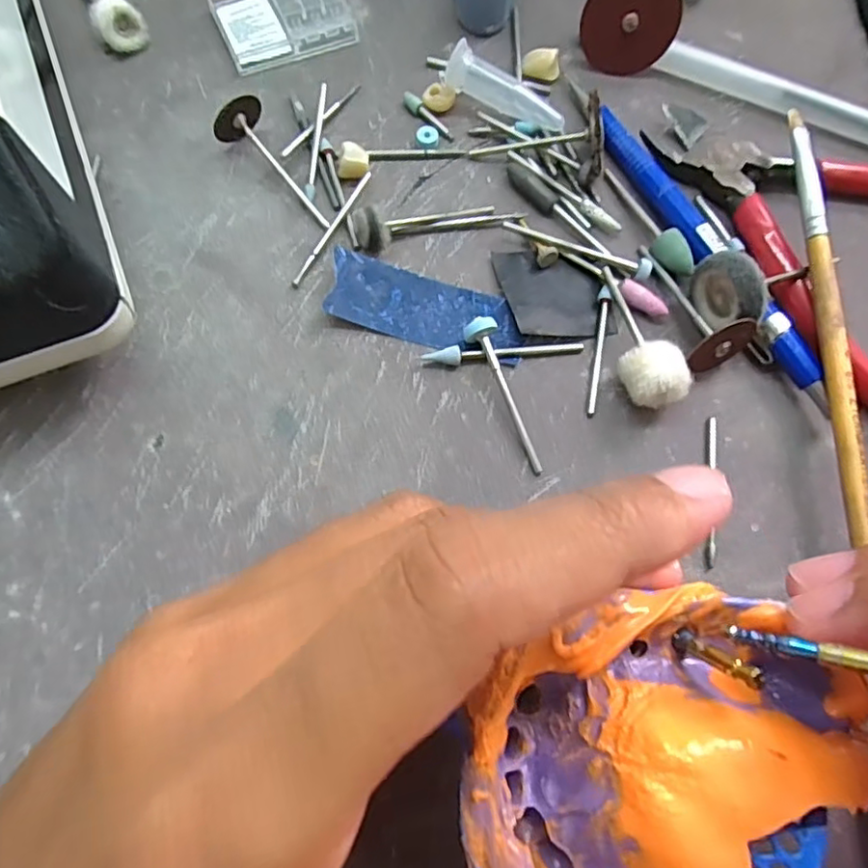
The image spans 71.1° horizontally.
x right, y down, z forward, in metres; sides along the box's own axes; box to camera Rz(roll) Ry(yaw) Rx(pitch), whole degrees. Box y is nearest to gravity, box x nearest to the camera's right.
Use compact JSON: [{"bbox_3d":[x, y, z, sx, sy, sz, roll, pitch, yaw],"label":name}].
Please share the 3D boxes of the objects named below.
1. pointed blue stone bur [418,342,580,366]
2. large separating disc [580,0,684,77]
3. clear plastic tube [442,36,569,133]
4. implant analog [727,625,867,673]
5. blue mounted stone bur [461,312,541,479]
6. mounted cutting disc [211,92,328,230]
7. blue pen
[{"bbox_3d":[0.021,-0.024,0.178,0.047,0.005,0.004,-7,72,-5],"label":"pointed blue stone bur"},{"bbox_3d":[0.066,-0.137,0.203,0.031,0.031,0.004,-27,40,29],"label":"large separating disc"},{"bbox_3d":[0.023,-0.111,0.199,0.042,0.010,0.012,26,71,-11],"label":"clear plastic tube"},{"bbox_3d":[0.059,0.033,0.094,0.024,0.004,0.004,2,66,40],"label":"implant analog"},{"bbox_3d":[0.022,-0.012,0.172,0.010,0.008,0.047,-22,74,-9],"label":"blue mounted stone bur"},{"bbox_3d":[-0.051,-0.082,0.188,0.017,0.014,0.045,-28,75,-11],"label":"mounted cutting disc"},{"bbox_3d":[0.079,-0.063,0.187,0.011,0.009,0.129,-24,74,-10],"label":"blue pen"}]

